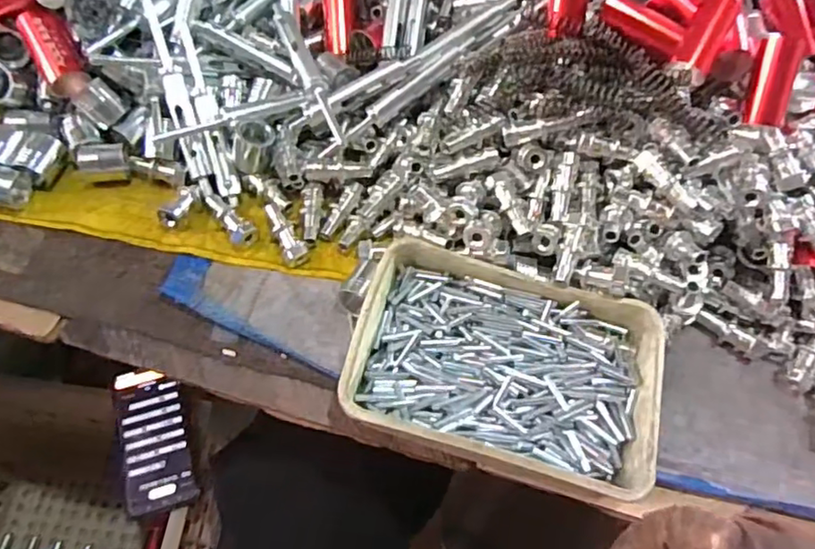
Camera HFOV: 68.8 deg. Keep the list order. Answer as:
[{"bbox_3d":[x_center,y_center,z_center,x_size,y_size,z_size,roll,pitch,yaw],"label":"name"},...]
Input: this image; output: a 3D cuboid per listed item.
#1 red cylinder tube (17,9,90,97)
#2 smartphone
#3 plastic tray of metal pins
[{"bbox_3d":[-0.271,-0.171,0.462,0.032,0.029,0.063,-38,110,-44],"label":"red cylinder tube"},{"bbox_3d":[-0.274,0.176,0.644,0.068,0.014,0.150,-10,68,-16],"label":"smartphone"},{"bbox_3d":[0.065,0.061,0.405,0.202,0.042,0.137,16,62,3],"label":"plastic tray of metal pins"}]

